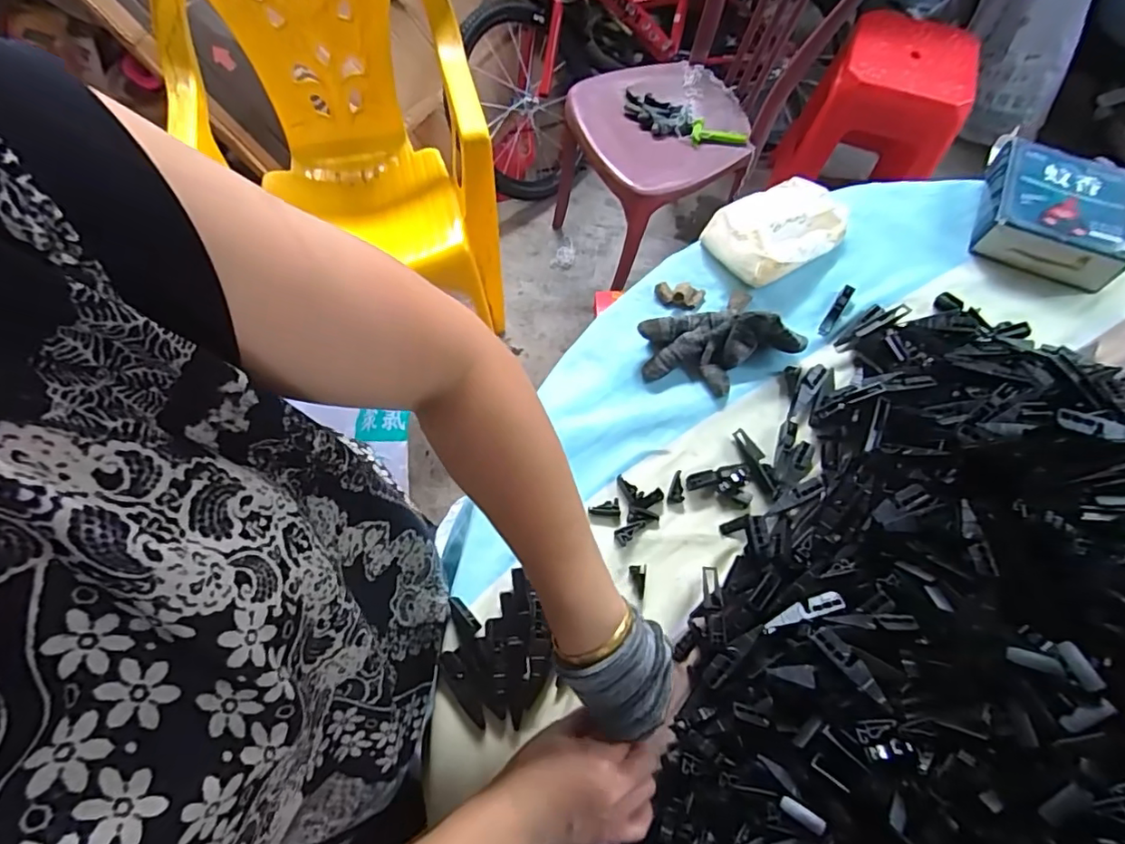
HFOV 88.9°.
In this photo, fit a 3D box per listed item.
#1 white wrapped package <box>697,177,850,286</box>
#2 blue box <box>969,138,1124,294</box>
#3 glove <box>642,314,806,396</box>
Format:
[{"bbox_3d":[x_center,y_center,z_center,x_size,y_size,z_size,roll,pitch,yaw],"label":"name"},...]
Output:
[{"bbox_3d":[0.240,-0.222,0.641,0.156,0.041,0.113,-35,71,-15],"label":"white wrapped package"},{"bbox_3d":[0.555,-0.239,0.648,0.147,0.046,0.158,23,68,9],"label":"blue box"},{"bbox_3d":[0.161,-0.077,0.577,0.161,0.040,0.088,-8,67,-4],"label":"glove"}]

